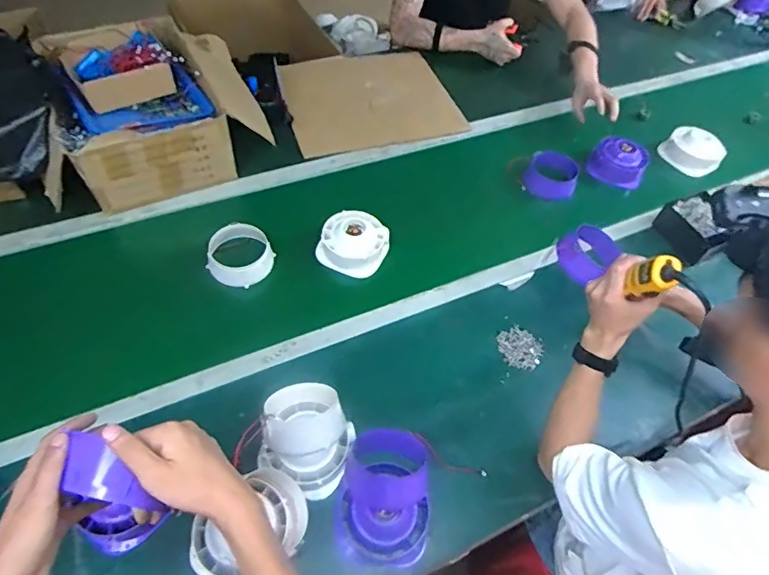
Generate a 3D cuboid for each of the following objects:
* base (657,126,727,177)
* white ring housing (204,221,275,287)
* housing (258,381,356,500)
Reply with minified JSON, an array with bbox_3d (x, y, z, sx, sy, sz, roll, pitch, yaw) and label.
[{"bbox_3d":[0.809,-0.357,1.296,0.147,0.060,0.140,34,59,17],"label":"base"},{"bbox_3d":[-0.297,-0.063,1.005,0.128,0.062,0.143,-22,60,-19],"label":"white ring housing"},{"bbox_3d":[-0.120,0.229,0.763,0.144,0.089,0.138,3,55,-4],"label":"housing"}]

